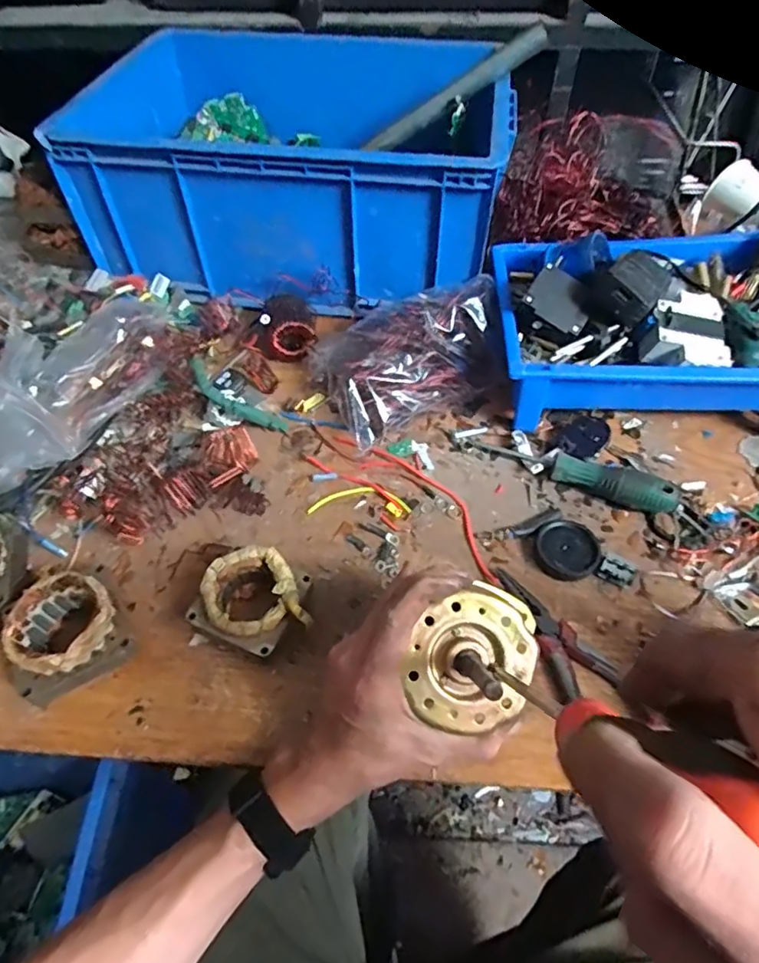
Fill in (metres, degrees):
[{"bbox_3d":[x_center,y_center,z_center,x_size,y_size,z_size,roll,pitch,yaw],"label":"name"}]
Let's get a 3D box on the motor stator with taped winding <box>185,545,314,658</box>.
[{"bbox_3d":[-0.092,0.099,0.440,0.086,0.058,0.070,22,56,16],"label":"motor stator with taped winding"}]

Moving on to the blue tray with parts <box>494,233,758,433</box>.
[{"bbox_3d":[0.275,-0.159,0.578,0.305,0.126,0.205,3,53,2],"label":"blue tray with parts"}]

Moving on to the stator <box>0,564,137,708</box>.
[{"bbox_3d":[-0.233,0.113,0.427,0.085,0.059,0.089,-26,57,-18],"label":"stator"}]

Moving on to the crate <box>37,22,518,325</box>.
[{"bbox_3d":[-0.092,-0.399,0.704,0.457,0.163,0.381,8,53,6],"label":"crate"}]

